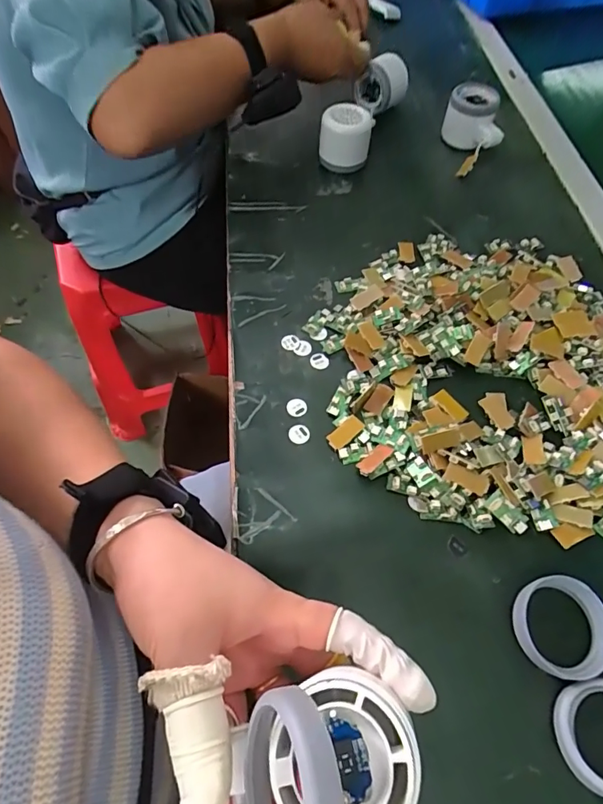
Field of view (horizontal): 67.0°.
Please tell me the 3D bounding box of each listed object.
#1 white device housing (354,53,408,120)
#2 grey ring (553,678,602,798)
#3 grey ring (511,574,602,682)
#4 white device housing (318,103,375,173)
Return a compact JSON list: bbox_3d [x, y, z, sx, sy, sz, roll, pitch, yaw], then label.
[{"bbox_3d":[0.114,-0.440,0.632,0.054,0.050,0.063,41,65,18],"label":"white device housing"},{"bbox_3d":[0.182,0.197,0.268,0.058,0.009,0.057,-7,56,10],"label":"grey ring"},{"bbox_3d":[0.172,0.147,0.299,0.056,0.020,0.059,2,59,-3],"label":"grey ring"},{"bbox_3d":[0.055,-0.331,0.570,0.063,0.045,0.066,10,59,2],"label":"white device housing"}]

